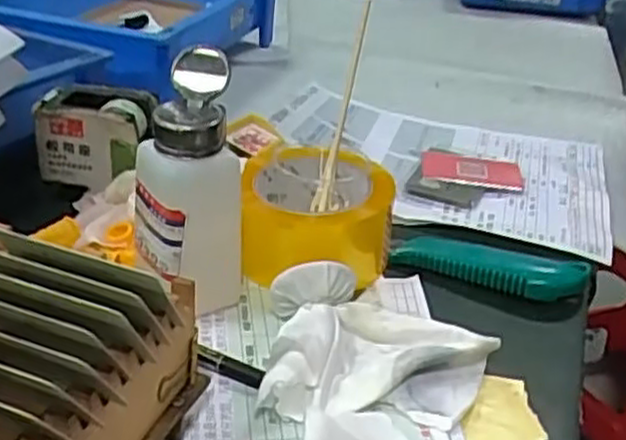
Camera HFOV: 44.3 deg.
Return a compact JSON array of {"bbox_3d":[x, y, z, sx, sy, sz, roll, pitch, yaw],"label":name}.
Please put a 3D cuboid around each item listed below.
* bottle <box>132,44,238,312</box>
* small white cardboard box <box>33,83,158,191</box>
[{"bbox_3d":[-0.072,-0.016,0.449,0.049,0.148,0.063,27,35,33],"label":"bottle"},{"bbox_3d":[-0.155,-0.061,0.563,0.082,0.060,0.052,9,29,7],"label":"small white cardboard box"}]

